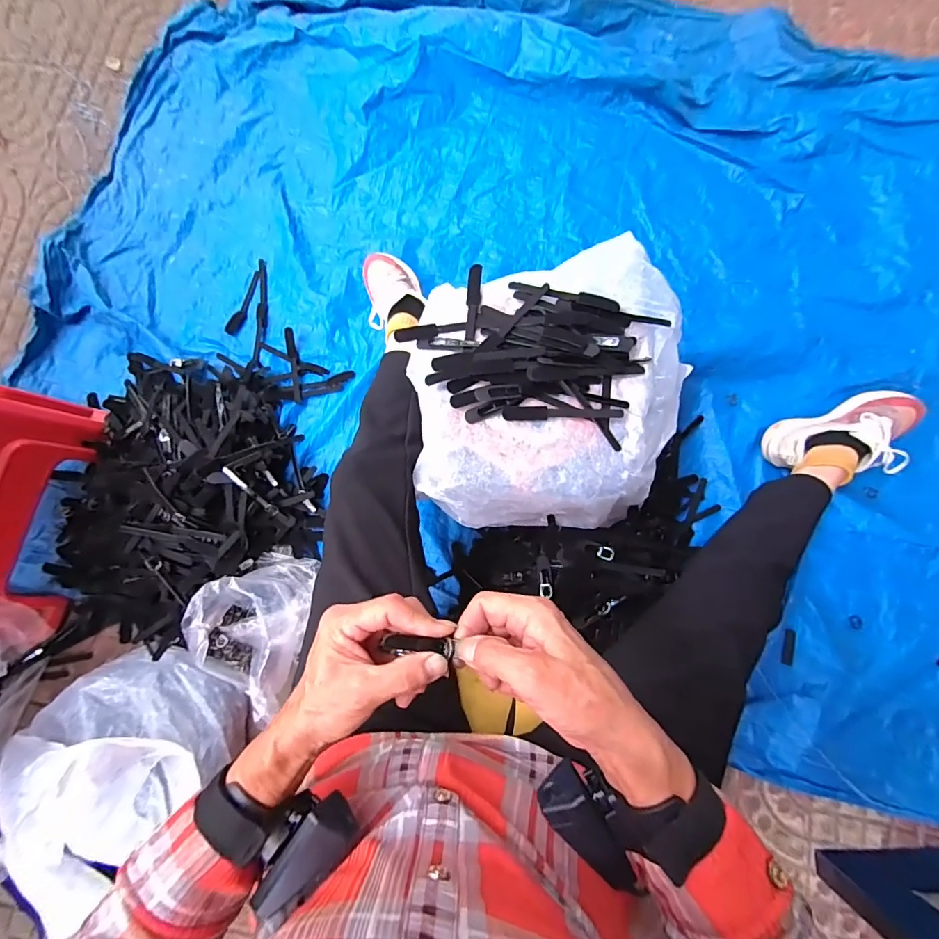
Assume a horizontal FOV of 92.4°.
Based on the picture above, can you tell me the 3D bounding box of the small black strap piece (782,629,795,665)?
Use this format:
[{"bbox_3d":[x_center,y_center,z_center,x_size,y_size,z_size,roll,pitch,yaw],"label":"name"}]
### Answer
[{"bbox_3d":[0.523,0.291,0.738,0.018,0.004,0.055,16,79,4],"label":"small black strap piece"}]

